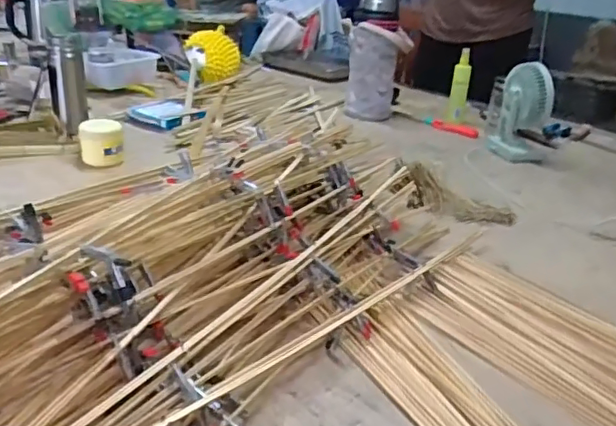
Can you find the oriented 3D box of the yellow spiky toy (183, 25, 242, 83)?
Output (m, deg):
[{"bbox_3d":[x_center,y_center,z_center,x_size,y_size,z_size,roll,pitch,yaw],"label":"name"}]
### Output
[{"bbox_3d":[-0.313,-0.523,1.844,0.180,0.129,0.166,0,26,-9],"label":"yellow spiky toy"}]

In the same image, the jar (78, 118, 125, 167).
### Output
[{"bbox_3d":[-0.408,-0.139,1.110,0.082,0.076,0.080,-5,27,-18],"label":"jar"}]

